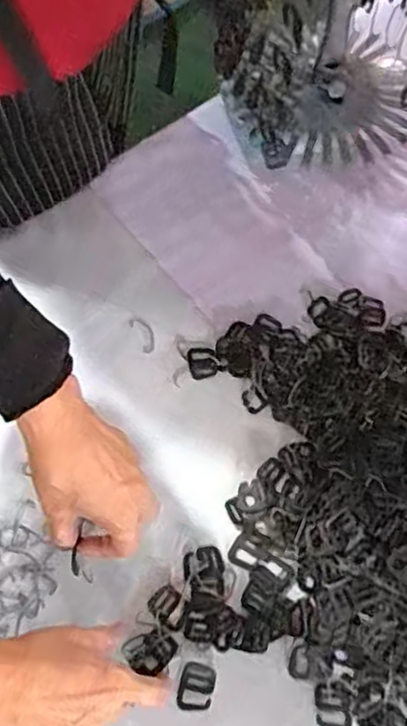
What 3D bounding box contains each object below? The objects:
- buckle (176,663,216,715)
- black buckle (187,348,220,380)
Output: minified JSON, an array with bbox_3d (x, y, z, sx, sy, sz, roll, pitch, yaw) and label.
[{"bbox_3d":[-0.006,0.243,0.495,0.025,0.004,0.032,12,65,6],"label":"buckle"},{"bbox_3d":[0.000,0.000,0.609,0.027,0.004,0.031,-8,64,-4],"label":"black buckle"}]

